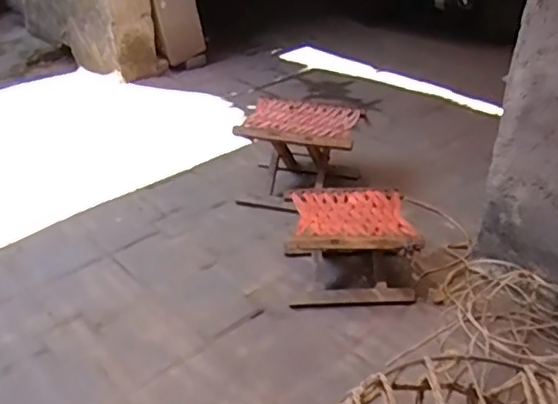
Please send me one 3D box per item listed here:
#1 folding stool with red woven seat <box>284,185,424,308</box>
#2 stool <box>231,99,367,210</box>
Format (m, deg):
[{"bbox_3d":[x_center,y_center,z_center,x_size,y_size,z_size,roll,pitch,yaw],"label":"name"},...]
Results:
[{"bbox_3d":[0.164,0.103,1.417,0.283,0.192,0.229,3,29,3],"label":"folding stool with red woven seat"},{"bbox_3d":[0.065,-0.130,1.755,0.309,0.239,0.288,9,33,12],"label":"stool"}]

